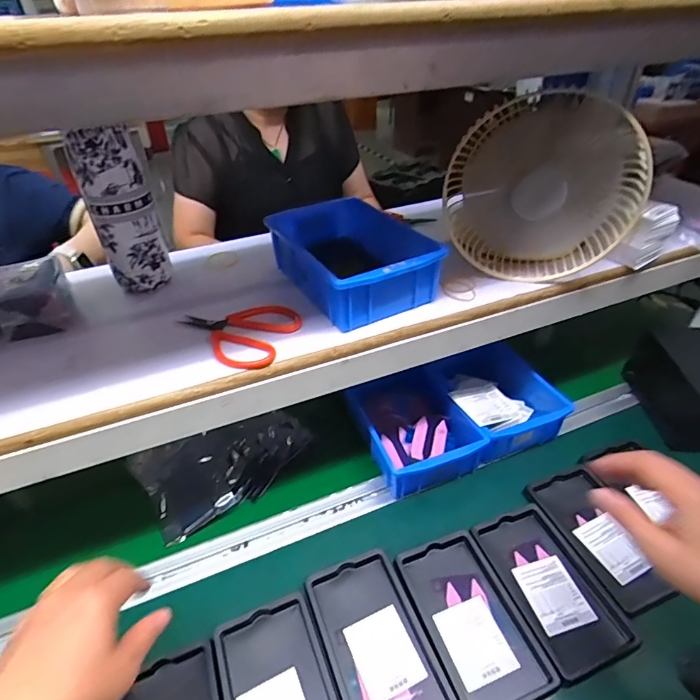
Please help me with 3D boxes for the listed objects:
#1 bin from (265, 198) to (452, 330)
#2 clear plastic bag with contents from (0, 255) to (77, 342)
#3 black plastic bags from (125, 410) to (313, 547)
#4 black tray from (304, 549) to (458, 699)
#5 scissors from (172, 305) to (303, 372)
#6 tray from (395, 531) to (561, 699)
[{"bbox_3d":[0.003,-0.107,0.523,0.130,0.068,0.192,-20,39,-23],"label":"bin"},{"bbox_3d":[-0.345,-0.056,0.497,0.068,0.061,0.093,-17,38,-20],"label":"clear plastic bag with contents"},{"bbox_3d":[-0.163,0.147,0.609,0.211,0.049,0.122,-23,40,-26],"label":"black plastic bags"},{"bbox_3d":[0.024,0.282,0.441,0.094,0.020,0.157,-15,37,-17],"label":"black tray"},{"bbox_3d":[-0.119,-0.020,0.465,0.117,0.017,0.086,11,38,18],"label":"scissors"},{"bbox_3d":[0.120,0.266,0.454,0.095,0.015,0.157,-14,37,-15],"label":"tray"}]

